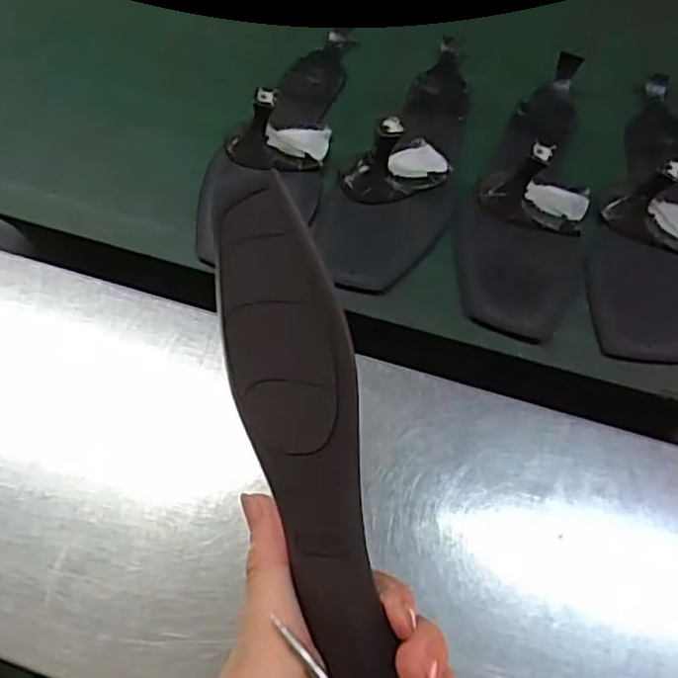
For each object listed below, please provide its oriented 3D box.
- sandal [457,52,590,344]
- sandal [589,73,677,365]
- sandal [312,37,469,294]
[{"bbox_3d":[0.130,-0.108,0.451,0.078,0.051,0.229,17,62,9],"label":"sandal"},{"bbox_3d":[0.214,-0.092,0.436,0.075,0.047,0.229,18,62,11],"label":"sandal"},{"bbox_3d":[0.048,-0.135,0.460,0.081,0.043,0.236,18,62,9],"label":"sandal"}]

